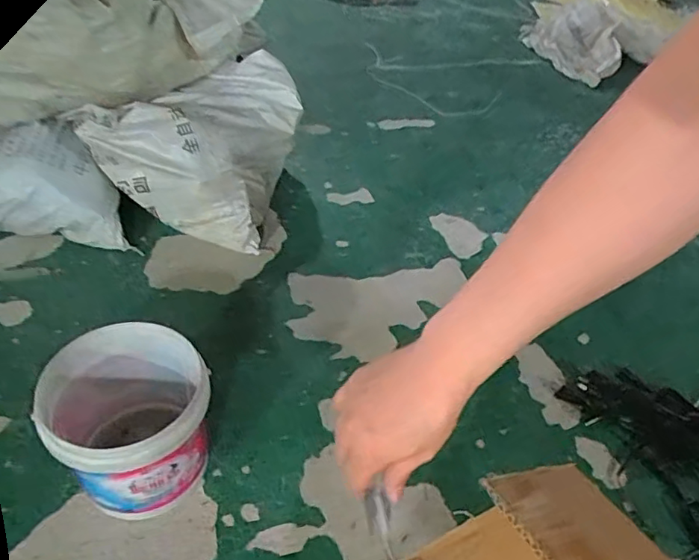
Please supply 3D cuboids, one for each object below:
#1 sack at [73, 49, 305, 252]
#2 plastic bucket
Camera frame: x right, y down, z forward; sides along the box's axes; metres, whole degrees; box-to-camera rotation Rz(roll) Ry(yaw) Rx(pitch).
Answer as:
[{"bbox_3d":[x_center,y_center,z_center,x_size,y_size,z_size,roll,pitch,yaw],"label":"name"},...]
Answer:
[{"bbox_3d":[-0.330,-0.310,1.300,0.353,0.265,0.419,11,43,5],"label":"sack"},{"bbox_3d":[-0.296,0.203,0.787,0.198,0.203,0.202,3,43,-3],"label":"plastic bucket"}]

